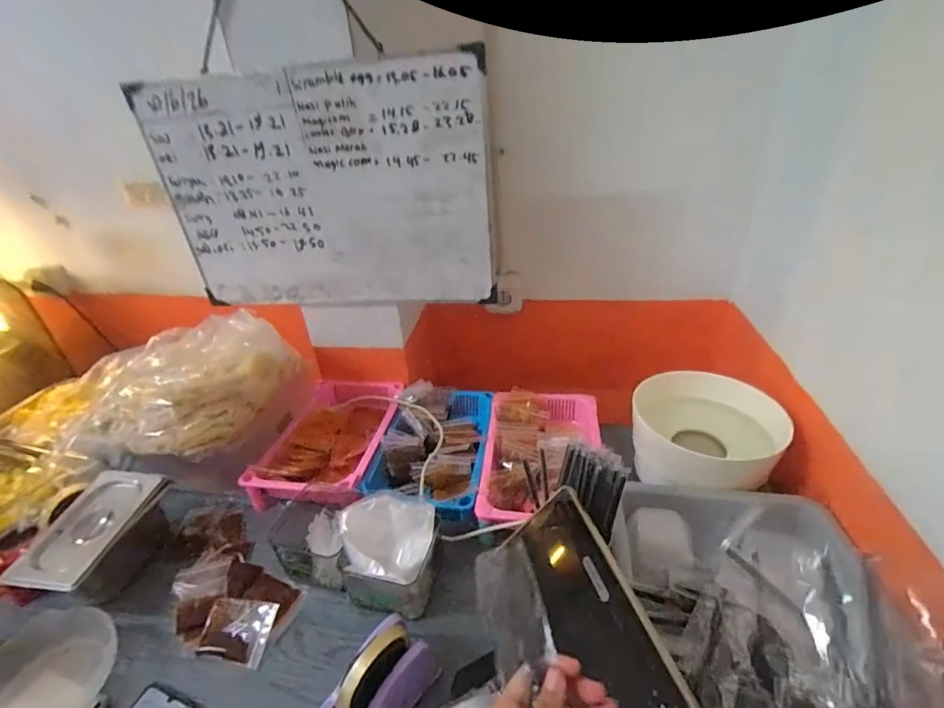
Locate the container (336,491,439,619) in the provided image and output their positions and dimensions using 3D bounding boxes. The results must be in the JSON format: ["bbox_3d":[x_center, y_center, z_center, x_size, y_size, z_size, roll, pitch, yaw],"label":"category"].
[{"bbox_3d":[-0.112,0.269,0.607,0.117,0.097,0.120,2,31,10],"label":"container"}]

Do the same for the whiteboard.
[{"bbox_3d":[-0.250,-0.258,0.754,0.553,0.382,0.028,0,35,9],"label":"whiteboard"}]

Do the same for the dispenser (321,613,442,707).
[{"bbox_3d":[-0.110,0.365,0.472,0.047,0.115,0.160,21,39,36],"label":"dispenser"}]

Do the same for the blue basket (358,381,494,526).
[{"bbox_3d":[-0.070,0.170,0.802,0.188,0.072,0.297,2,31,10],"label":"blue basket"}]

